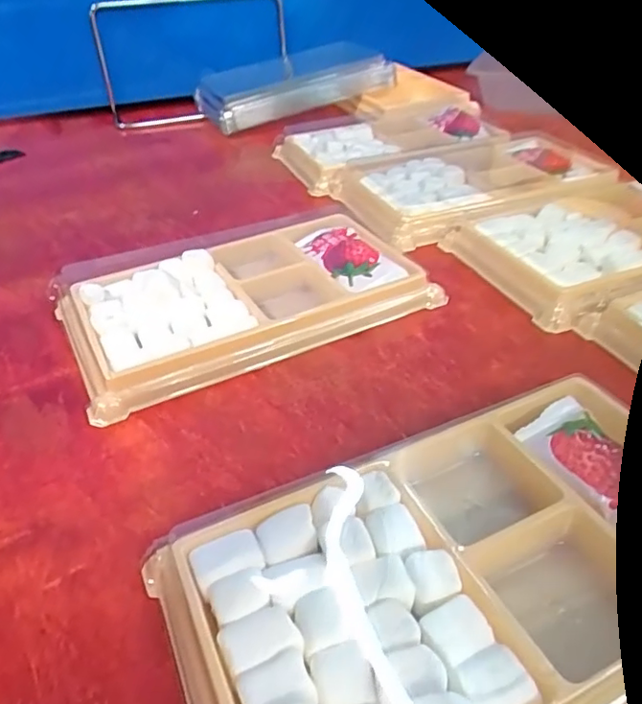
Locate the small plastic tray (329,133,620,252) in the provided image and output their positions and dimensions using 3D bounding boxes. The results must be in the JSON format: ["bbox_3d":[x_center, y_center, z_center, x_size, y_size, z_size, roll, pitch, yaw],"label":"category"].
[{"bbox_3d":[0.081,-0.091,0.310,0.136,0.013,0.083,-16,39,-15],"label":"small plastic tray"}]

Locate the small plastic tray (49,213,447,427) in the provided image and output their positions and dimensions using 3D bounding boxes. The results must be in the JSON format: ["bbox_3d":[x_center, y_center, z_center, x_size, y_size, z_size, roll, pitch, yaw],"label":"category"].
[{"bbox_3d":[-0.031,-0.023,0.231,0.132,0.017,0.077,-21,41,-21],"label":"small plastic tray"}]

